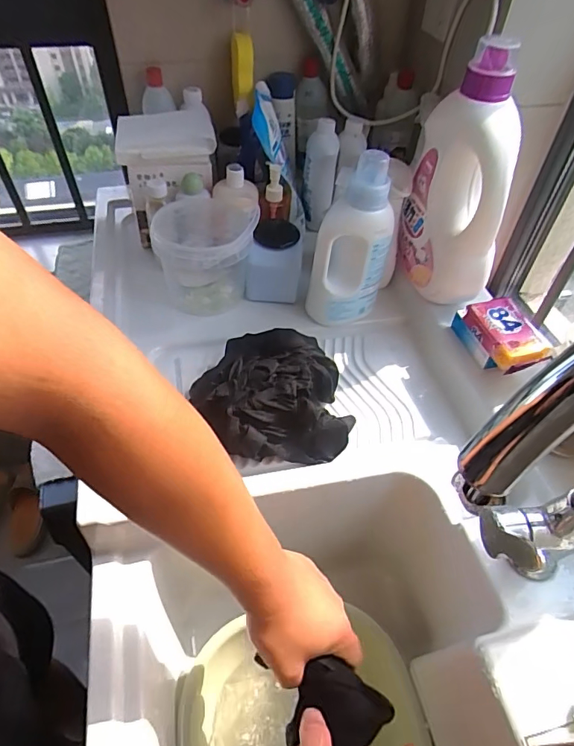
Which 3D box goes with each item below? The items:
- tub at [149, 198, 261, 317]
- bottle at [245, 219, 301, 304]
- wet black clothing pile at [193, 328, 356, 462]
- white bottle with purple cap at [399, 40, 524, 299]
[{"bbox_3d":[-0.128,-0.176,0.719,0.145,0.145,0.135,1,49,-1],"label":"tub"},{"bbox_3d":[-0.019,-0.185,0.761,0.087,0.101,0.102,5,49,2],"label":"bottle"},{"bbox_3d":[-0.021,0.026,0.594,0.182,0.078,0.179,-5,49,-6],"label":"wet black clothing pile"},{"bbox_3d":[0.233,-0.250,0.625,0.109,0.288,0.139,6,49,3],"label":"white bottle with purple cap"}]

